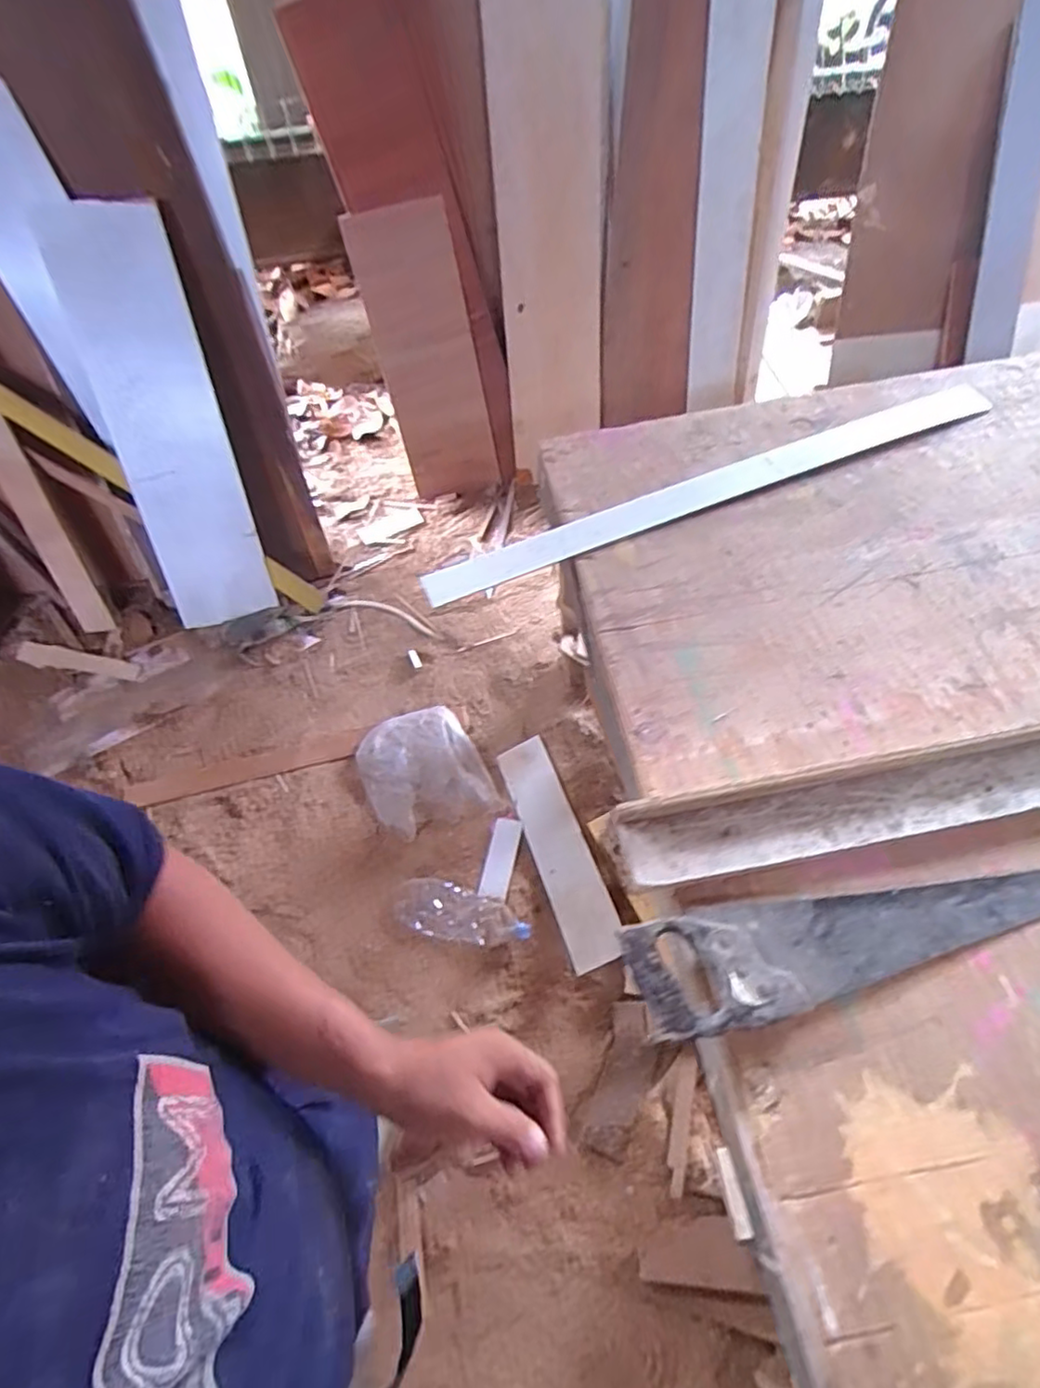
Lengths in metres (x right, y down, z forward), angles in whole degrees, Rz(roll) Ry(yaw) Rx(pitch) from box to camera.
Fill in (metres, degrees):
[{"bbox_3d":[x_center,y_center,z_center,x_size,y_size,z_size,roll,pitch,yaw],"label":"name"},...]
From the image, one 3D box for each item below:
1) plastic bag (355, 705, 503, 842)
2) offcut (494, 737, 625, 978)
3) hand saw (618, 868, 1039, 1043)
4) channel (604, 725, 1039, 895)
[{"bbox_3d":[-0.251,0.200,1.635,0.288,0.045,0.335,-23,59,-12],"label":"plastic bag"},{"bbox_3d":[0.088,0.357,1.508,0.130,0.017,0.553,-29,57,8],"label":"offcut"},{"bbox_3d":[0.365,0.256,0.671,0.497,0.027,0.114,-9,59,-4],"label":"hand saw"},{"bbox_3d":[0.824,0.046,0.775,1.447,0.040,0.108,-11,59,-5],"label":"channel"}]

